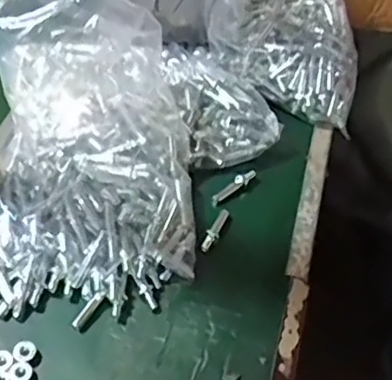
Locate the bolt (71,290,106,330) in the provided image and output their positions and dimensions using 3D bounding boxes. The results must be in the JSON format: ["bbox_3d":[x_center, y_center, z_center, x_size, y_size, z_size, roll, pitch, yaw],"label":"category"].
[{"bbox_3d":[-0.084,0.095,0.482,0.009,0.005,0.035,31,72,21],"label":"bolt"}]

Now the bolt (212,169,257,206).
[{"bbox_3d":[0.036,-0.004,0.576,0.052,0.009,0.013,-36,60,-29],"label":"bolt"}]

